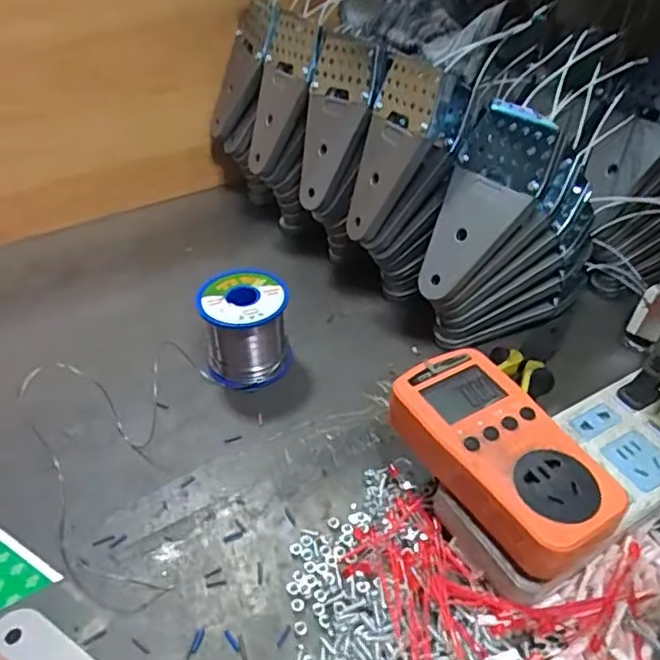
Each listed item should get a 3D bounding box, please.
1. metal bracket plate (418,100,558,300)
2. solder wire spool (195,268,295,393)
[{"bbox_3d":[0.104,-0.086,0.426,0.066,0.137,0.016,37,17,36],"label":"metal bracket plate"},{"bbox_3d":[-0.063,-0.001,0.459,0.067,0.066,0.067,-10,43,-6],"label":"solder wire spool"}]

